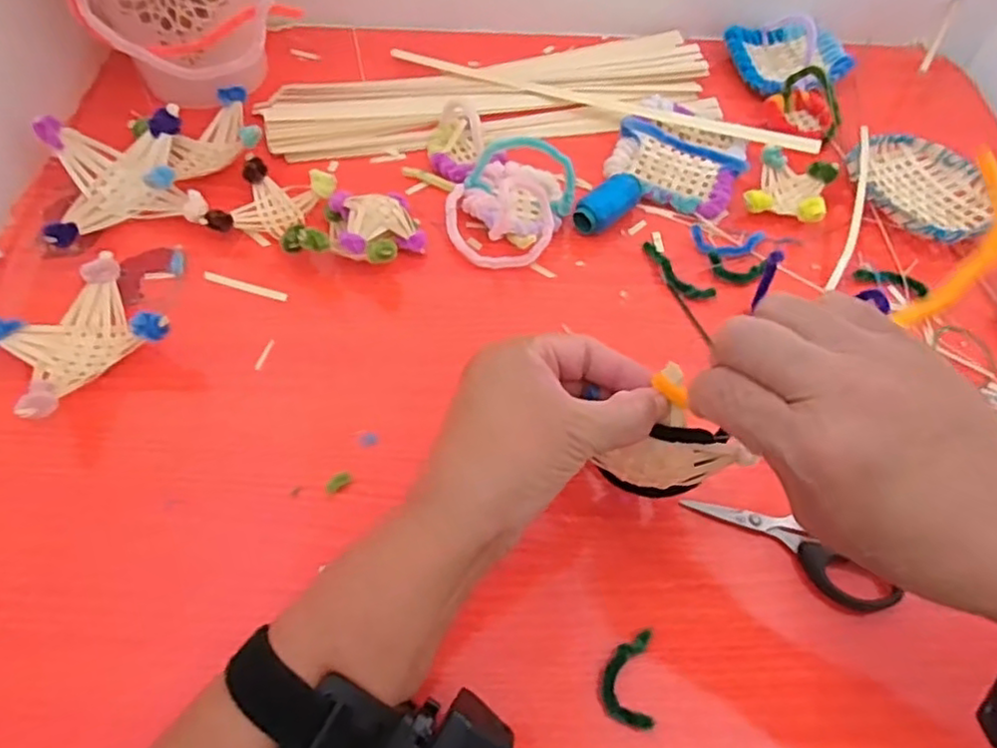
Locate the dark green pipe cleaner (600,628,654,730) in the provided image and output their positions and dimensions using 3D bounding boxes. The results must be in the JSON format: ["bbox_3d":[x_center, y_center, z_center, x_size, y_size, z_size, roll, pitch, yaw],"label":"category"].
[{"bbox_3d":[0.062,0.145,0.321,0.024,0.005,0.043,6,60,0],"label":"dark green pipe cleaner"}]

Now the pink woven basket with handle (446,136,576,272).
[{"bbox_3d":[0.009,-0.125,0.447,0.085,0.057,0.091,4,60,-1],"label":"pink woven basket with handle"}]

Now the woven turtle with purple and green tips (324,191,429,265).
[{"bbox_3d":[-0.080,-0.094,0.441,0.060,0.032,0.066,1,60,-2],"label":"woven turtle with purple and green tips"}]

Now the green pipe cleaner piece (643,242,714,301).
[{"bbox_3d":[0.118,-0.069,0.450,0.018,0.009,0.060,-34,67,-20],"label":"green pipe cleaner piece"}]

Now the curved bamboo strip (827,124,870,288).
[{"bbox_3d":[0.254,-0.122,0.477,0.010,0.026,0.152,20,61,8],"label":"curved bamboo strip"}]

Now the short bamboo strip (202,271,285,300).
[{"bbox_3d":[-0.165,-0.058,0.433,0.057,0.004,0.007,15,60,6],"label":"short bamboo strip"}]

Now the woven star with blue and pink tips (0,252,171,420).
[{"bbox_3d":[-0.240,-0.019,0.384,0.082,0.038,0.083,-38,68,-22],"label":"woven star with blue and pink tips"}]

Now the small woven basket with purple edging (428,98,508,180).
[{"bbox_3d":[-0.027,-0.170,0.484,0.050,0.028,0.057,-32,66,-19],"label":"small woven basket with purple edging"}]

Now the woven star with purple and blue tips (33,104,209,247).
[{"bbox_3d":[-0.250,-0.130,0.443,0.092,0.042,0.095,-19,63,-13],"label":"woven star with purple and blue tips"}]

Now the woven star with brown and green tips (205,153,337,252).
[{"bbox_3d":[-0.142,-0.111,0.447,0.085,0.030,0.067,17,60,7],"label":"woven star with brown and green tips"}]

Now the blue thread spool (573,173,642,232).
[{"bbox_3d":[0.078,-0.118,0.470,0.055,0.025,0.026,-39,69,-22],"label":"blue thread spool"}]

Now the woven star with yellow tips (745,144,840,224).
[{"bbox_3d":[0.212,-0.136,0.485,0.052,0.025,0.061,24,61,10],"label":"woven star with yellow tips"}]

